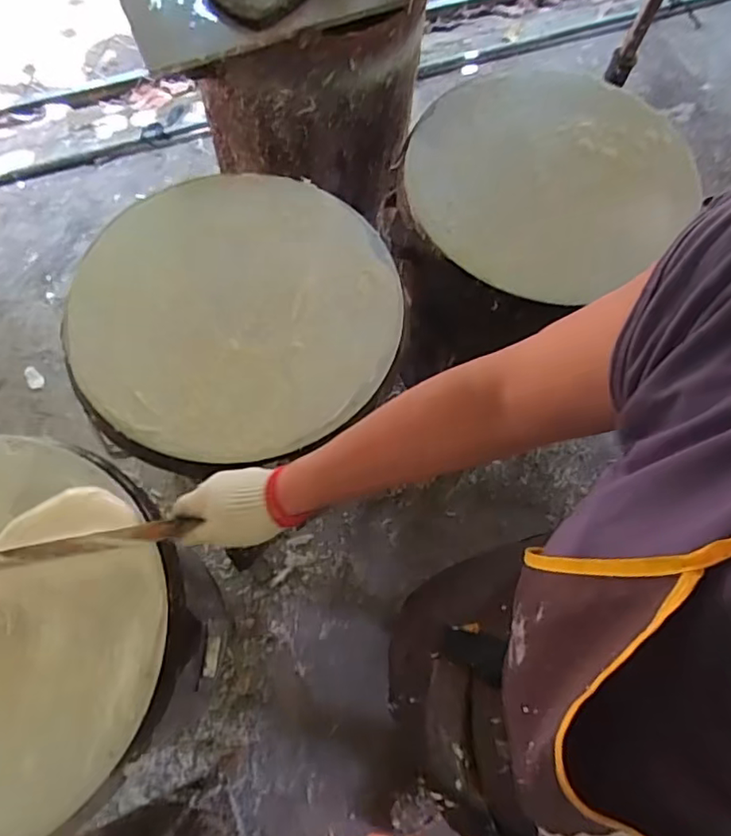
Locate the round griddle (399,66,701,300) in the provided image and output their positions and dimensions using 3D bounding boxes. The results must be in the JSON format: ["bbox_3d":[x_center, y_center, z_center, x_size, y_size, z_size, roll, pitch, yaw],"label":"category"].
[{"bbox_3d":[0.260,-0.341,0.817,0.423,0.039,0.349,-36,72,-15],"label":"round griddle"}]

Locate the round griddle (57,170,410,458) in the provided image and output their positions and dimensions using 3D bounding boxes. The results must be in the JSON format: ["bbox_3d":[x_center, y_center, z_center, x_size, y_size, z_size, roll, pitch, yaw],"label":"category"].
[{"bbox_3d":[-0.143,-0.137,0.698,0.353,0.040,0.374,0,70,-1],"label":"round griddle"}]

